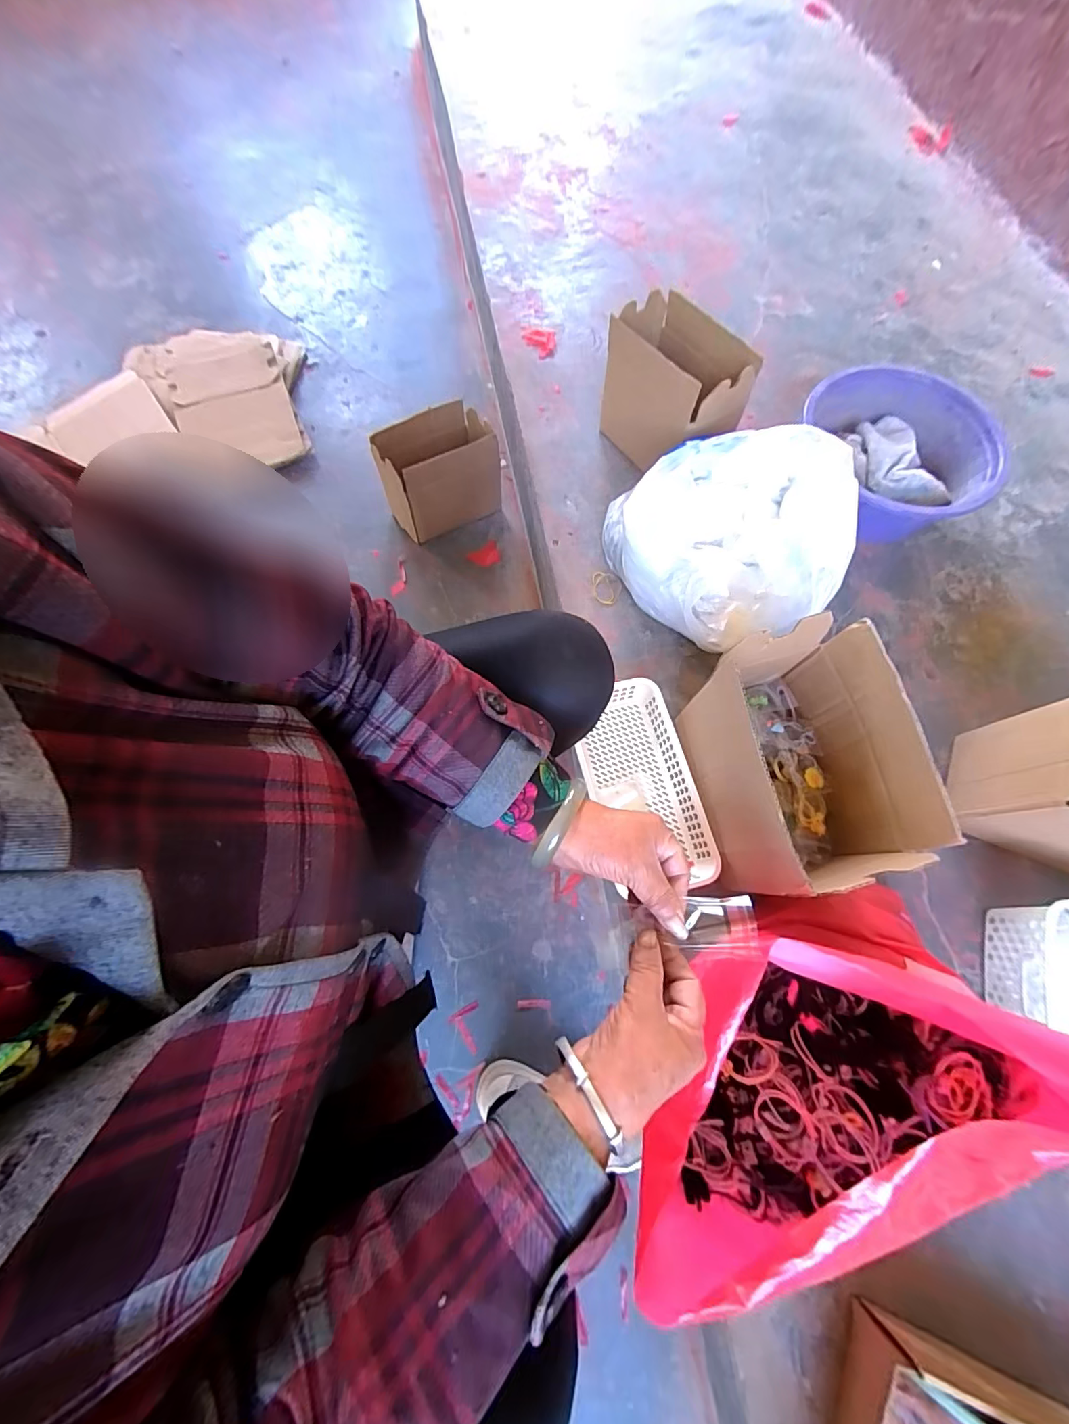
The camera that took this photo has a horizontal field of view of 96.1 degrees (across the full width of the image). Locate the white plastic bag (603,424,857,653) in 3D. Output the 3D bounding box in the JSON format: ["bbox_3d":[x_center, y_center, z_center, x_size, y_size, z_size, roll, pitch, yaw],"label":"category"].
[{"bbox_3d":[0.253,-0.243,0.643,0.243,0.173,0.281,-29,74,-10],"label":"white plastic bag"}]

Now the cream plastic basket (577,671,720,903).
[{"bbox_3d":[0.139,0.082,0.637,0.125,0.055,0.232,-24,72,26],"label":"cream plastic basket"}]

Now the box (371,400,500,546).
[{"bbox_3d":[-0.182,-0.452,0.918,0.200,0.175,0.116,-25,73,-9],"label":"box"}]

